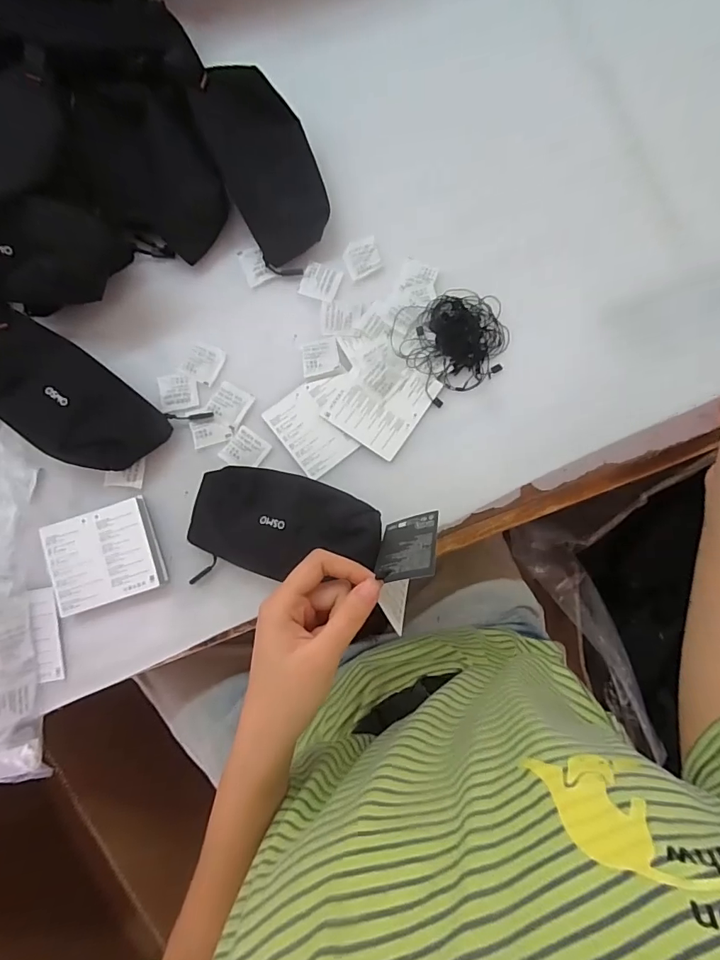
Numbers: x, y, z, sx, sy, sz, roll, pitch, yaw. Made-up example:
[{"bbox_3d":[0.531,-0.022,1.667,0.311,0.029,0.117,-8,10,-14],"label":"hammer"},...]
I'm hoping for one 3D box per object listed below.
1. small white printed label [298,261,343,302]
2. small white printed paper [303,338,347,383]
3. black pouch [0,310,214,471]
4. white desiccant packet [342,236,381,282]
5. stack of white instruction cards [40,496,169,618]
[{"bbox_3d":[-0.042,-0.210,0.495,0.040,0.004,0.037,20,85,1],"label":"small white printed label"},{"bbox_3d":[-0.039,-0.125,0.484,0.042,0.004,0.038,-14,85,-2],"label":"small white printed paper"},{"bbox_3d":[-0.276,-0.072,0.459,0.206,0.039,0.105,28,85,2],"label":"black pouch"},{"bbox_3d":[0.002,-0.236,0.493,0.037,0.007,0.035,-25,85,-3],"label":"white desiccant packet"},{"bbox_3d":[-0.250,0.074,0.455,0.101,0.017,0.089,-17,85,-2],"label":"stack of white instruction cards"}]

